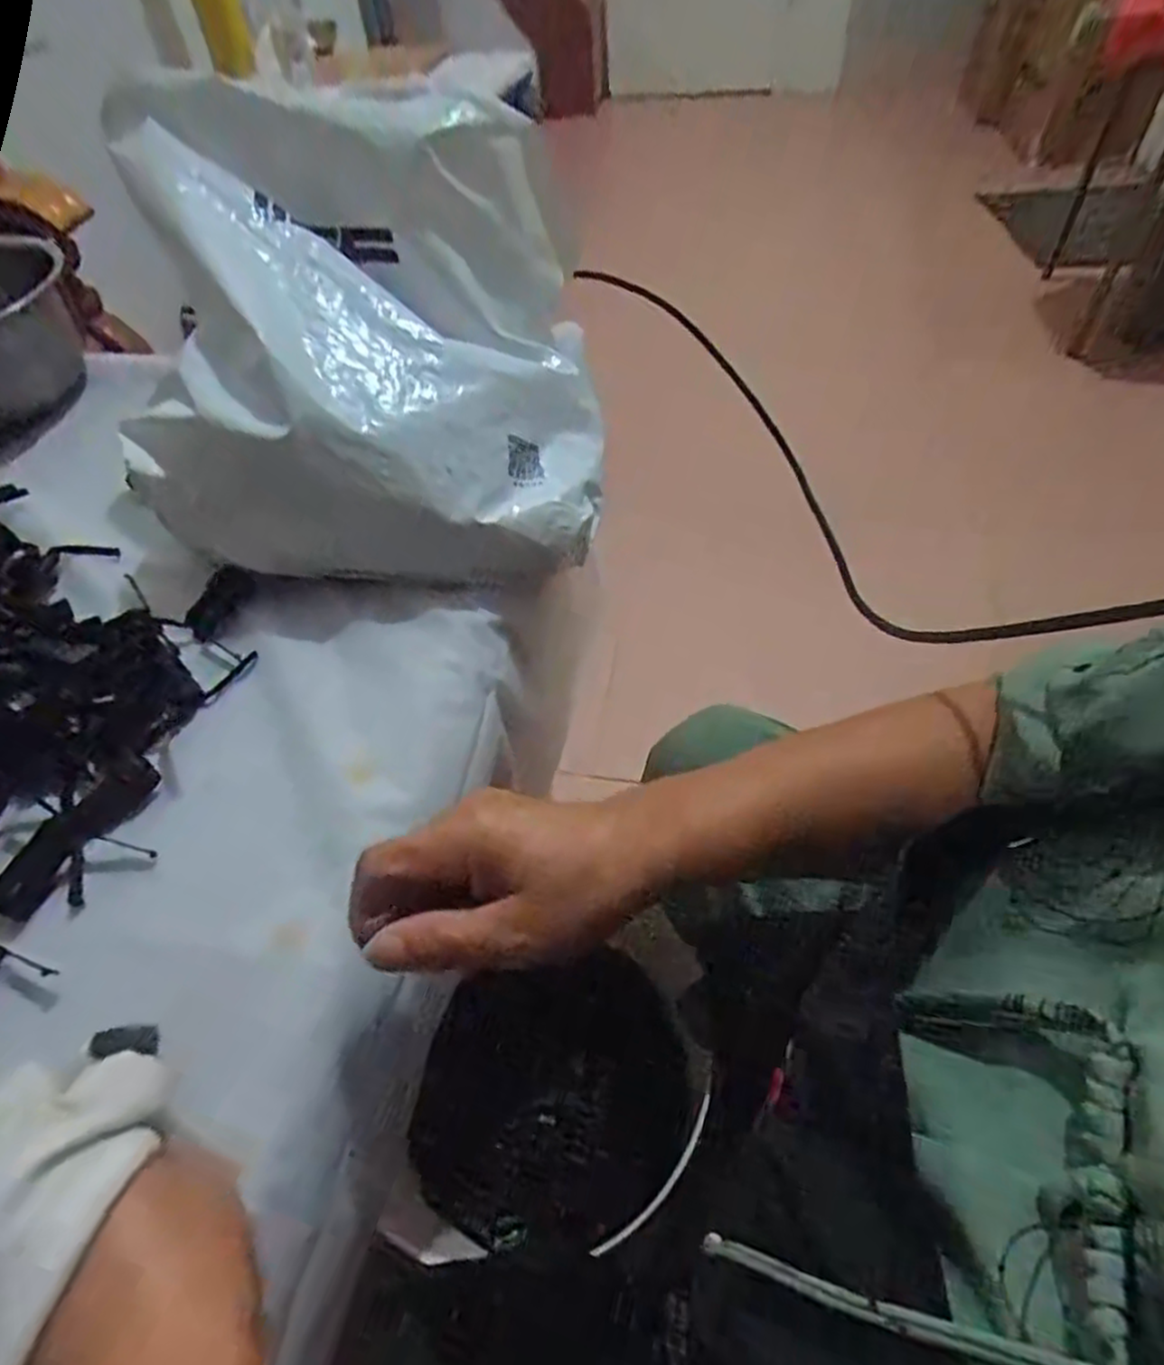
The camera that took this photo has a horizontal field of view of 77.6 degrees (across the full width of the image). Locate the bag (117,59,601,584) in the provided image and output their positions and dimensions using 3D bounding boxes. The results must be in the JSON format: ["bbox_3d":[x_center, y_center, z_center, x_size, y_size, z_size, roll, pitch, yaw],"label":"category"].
[{"bbox_3d":[-0.130,-0.213,0.456,0.282,0.203,0.254,-6,51,-2],"label":"bag"}]

